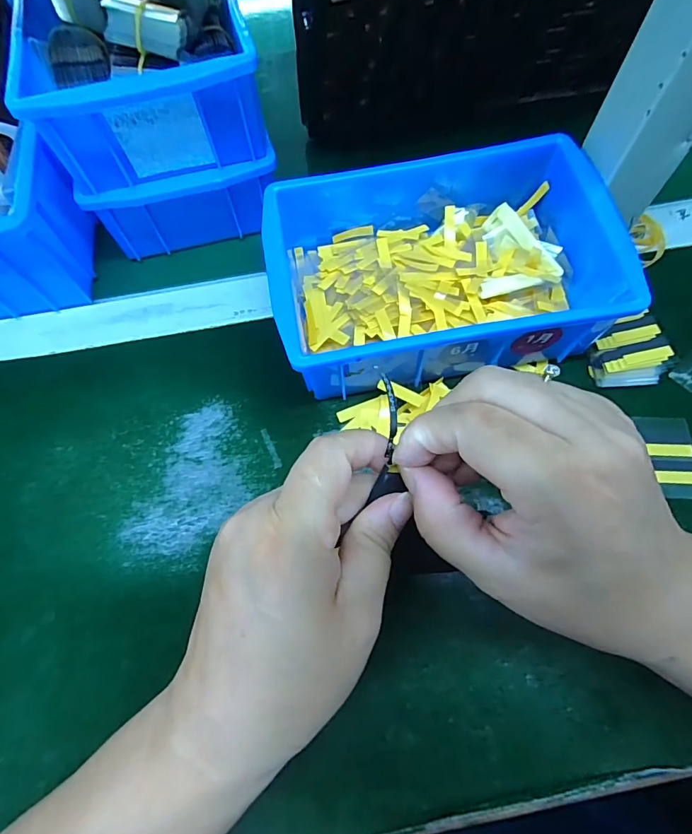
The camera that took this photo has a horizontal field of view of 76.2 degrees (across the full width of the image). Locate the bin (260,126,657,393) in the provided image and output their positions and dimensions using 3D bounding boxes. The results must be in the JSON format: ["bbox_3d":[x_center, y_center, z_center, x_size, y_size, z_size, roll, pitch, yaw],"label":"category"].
[{"bbox_3d":[0.054,-0.095,0.285,0.197,0.068,0.137,-10,67,-2],"label":"bin"}]

